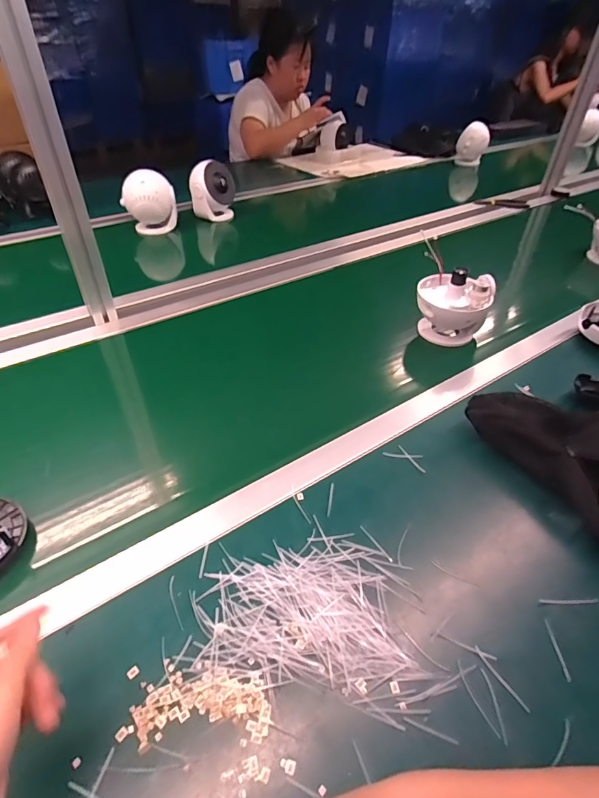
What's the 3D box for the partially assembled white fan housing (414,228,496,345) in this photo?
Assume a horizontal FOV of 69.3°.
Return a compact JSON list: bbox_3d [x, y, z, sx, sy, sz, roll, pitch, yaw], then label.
[{"bbox_3d":[0.249,-0.165,0.714,0.118,0.129,0.109,13,41,12],"label":"partially assembled white fan housing"}]

